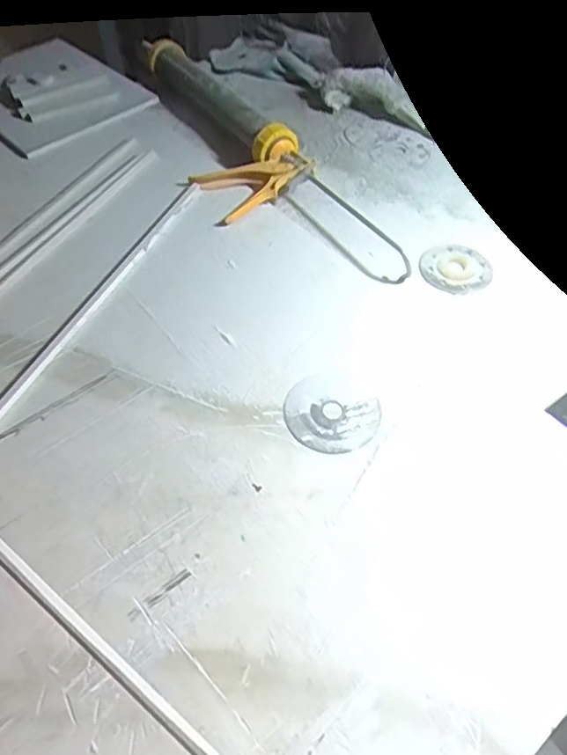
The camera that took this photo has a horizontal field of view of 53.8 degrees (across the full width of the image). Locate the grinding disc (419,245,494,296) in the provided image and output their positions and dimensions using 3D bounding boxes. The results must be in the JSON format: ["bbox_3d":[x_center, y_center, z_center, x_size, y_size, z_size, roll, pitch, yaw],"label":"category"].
[{"bbox_3d":[0.212,-0.135,0.692,0.082,0.008,0.078,1,54,-2],"label":"grinding disc"}]

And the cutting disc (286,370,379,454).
[{"bbox_3d":[0.049,0.034,0.559,0.093,0.004,0.090,1,54,-2],"label":"cutting disc"}]

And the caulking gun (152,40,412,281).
[{"bbox_3d":[-0.061,-0.315,0.781,0.163,0.065,0.584,-28,60,-21],"label":"caulking gun"}]

